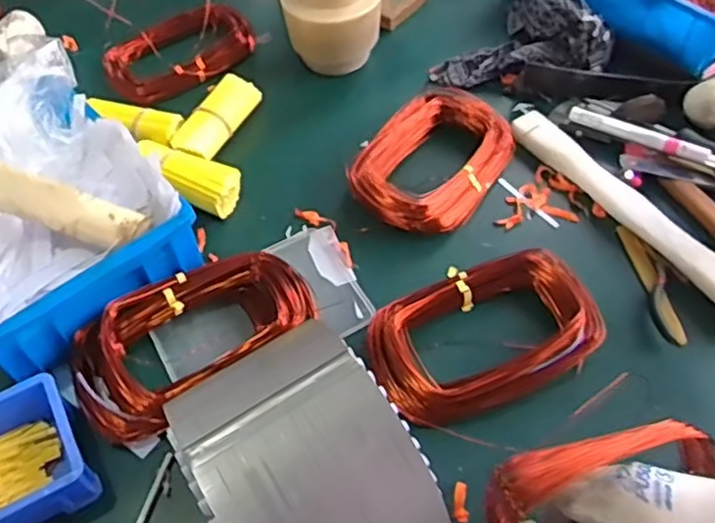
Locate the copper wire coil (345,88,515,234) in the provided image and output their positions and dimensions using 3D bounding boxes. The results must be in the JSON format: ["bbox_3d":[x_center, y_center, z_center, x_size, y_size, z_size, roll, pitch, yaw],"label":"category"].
[{"bbox_3d":[0.079,-0.106,0.685,0.124,0.046,0.177,28,60,20],"label":"copper wire coil"}]

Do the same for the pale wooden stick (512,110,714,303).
[{"bbox_3d":[0.259,-0.053,0.639,0.034,0.030,0.292,-30,59,-18],"label":"pale wooden stick"}]

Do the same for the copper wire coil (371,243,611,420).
[{"bbox_3d":[0.105,0.058,0.572,0.188,0.036,0.122,-26,58,-15],"label":"copper wire coil"}]

